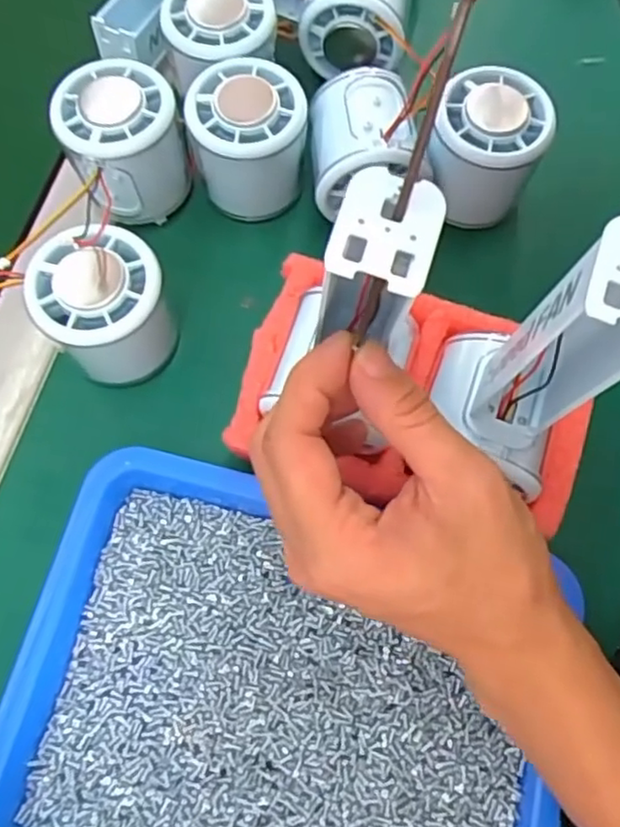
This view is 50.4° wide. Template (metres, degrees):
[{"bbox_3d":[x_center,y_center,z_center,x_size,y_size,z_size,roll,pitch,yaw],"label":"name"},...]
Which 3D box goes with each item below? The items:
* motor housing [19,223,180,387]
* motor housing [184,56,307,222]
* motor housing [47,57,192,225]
[{"bbox_3d":[-0.093,-0.047,0.305,0.051,0.060,0.056,0,71,-1],"label":"motor housing"},{"bbox_3d":[-0.031,-0.136,0.332,0.057,0.051,0.061,5,71,1],"label":"motor housing"},{"bbox_3d":[-0.093,-0.133,0.335,0.055,0.063,0.052,0,71,-1],"label":"motor housing"}]

